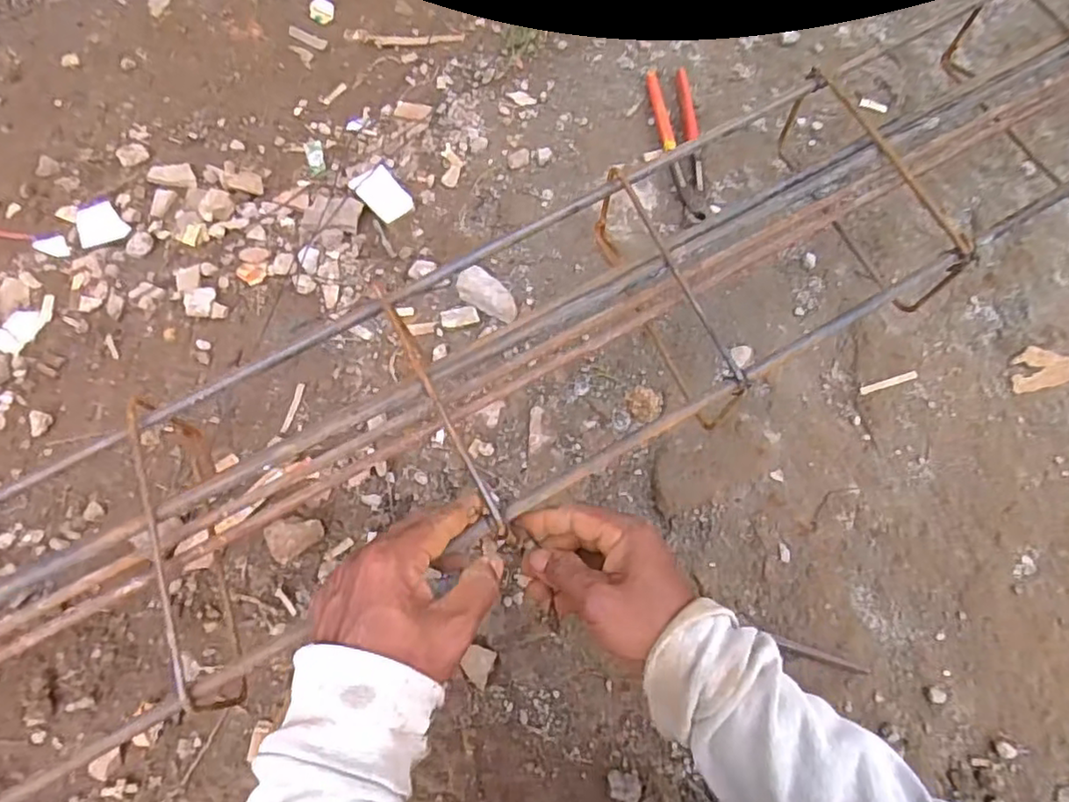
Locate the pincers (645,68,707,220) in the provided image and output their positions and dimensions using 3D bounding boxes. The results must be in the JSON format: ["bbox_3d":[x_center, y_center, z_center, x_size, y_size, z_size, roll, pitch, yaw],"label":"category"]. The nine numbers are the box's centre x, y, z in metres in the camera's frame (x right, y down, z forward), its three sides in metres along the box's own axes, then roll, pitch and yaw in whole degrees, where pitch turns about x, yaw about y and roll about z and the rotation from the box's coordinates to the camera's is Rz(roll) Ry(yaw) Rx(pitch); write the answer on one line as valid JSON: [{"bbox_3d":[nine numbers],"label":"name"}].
[{"bbox_3d":[0.164,-0.292,0.723,0.045,0.019,0.215,-4,69,-2],"label":"pincers"}]

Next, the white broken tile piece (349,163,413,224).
[{"bbox_3d":[-0.170,-0.232,0.720,0.045,0.007,0.070,-39,74,-14],"label":"white broken tile piece"}]

